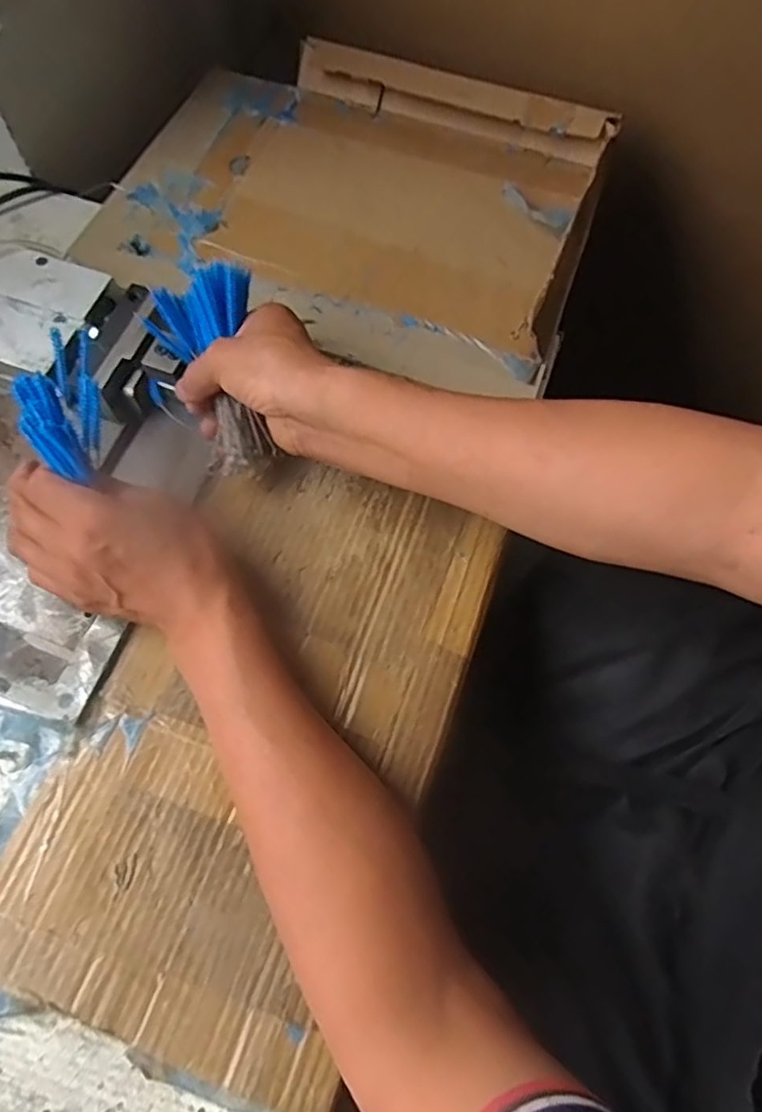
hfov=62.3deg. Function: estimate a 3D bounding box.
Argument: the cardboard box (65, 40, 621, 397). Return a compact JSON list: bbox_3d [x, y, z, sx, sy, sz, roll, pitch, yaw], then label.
[{"bbox_3d":[-0.025,-0.314,0.550,0.403,0.047,0.312,16,69,6],"label":"cardboard box"}]

